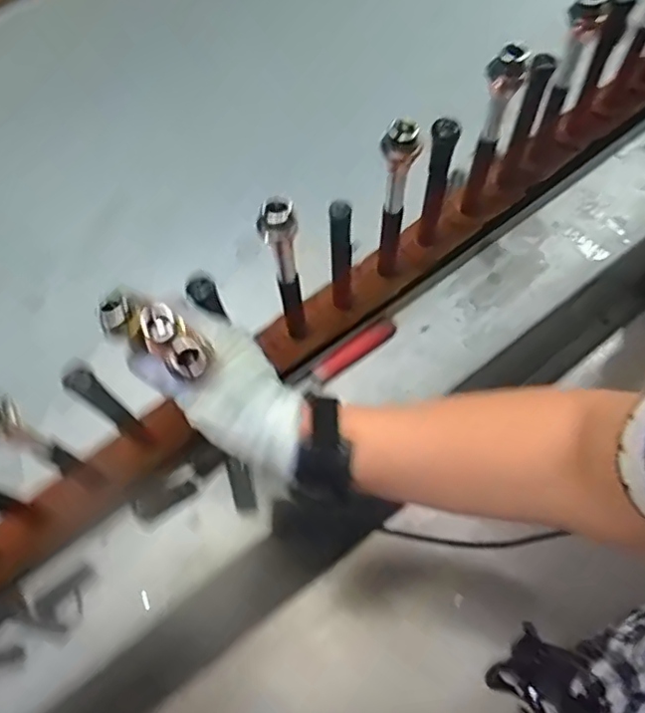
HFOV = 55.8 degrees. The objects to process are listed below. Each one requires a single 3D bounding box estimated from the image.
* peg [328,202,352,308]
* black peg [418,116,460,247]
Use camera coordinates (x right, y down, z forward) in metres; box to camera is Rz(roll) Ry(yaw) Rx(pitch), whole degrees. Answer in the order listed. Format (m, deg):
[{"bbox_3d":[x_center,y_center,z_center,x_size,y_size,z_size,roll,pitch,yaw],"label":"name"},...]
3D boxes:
[{"bbox_3d":[0.015,-0.075,0.498,0.017,0.148,0.021,-3,70,1],"label":"peg"},{"bbox_3d":[0.095,-0.141,0.521,0.021,0.156,0.017,11,71,6],"label":"black peg"}]

